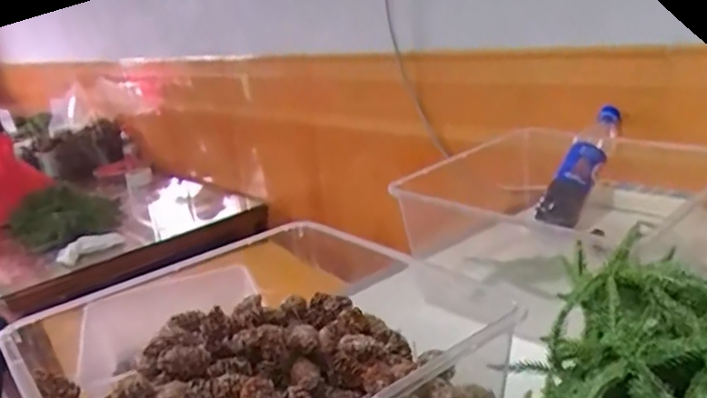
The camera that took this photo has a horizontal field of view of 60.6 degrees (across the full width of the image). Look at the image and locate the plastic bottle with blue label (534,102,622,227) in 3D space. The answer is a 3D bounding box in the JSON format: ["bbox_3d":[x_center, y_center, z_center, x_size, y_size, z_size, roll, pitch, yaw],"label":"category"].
[{"bbox_3d":[0.349,-0.051,0.928,0.059,0.051,0.239,11,52,43],"label":"plastic bottle with blue label"}]

